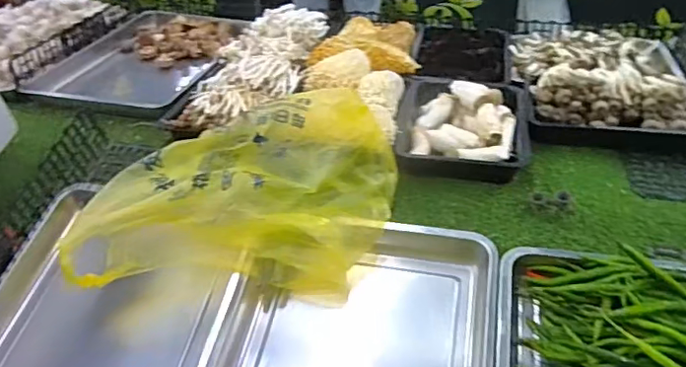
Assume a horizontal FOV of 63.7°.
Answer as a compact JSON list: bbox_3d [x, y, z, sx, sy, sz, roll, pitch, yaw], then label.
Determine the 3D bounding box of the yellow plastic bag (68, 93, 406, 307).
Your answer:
[{"bbox_3d":[-0.155,0.011,0.908,0.489,0.114,0.331,5,69,-6],"label":"yellow plastic bag"}]

